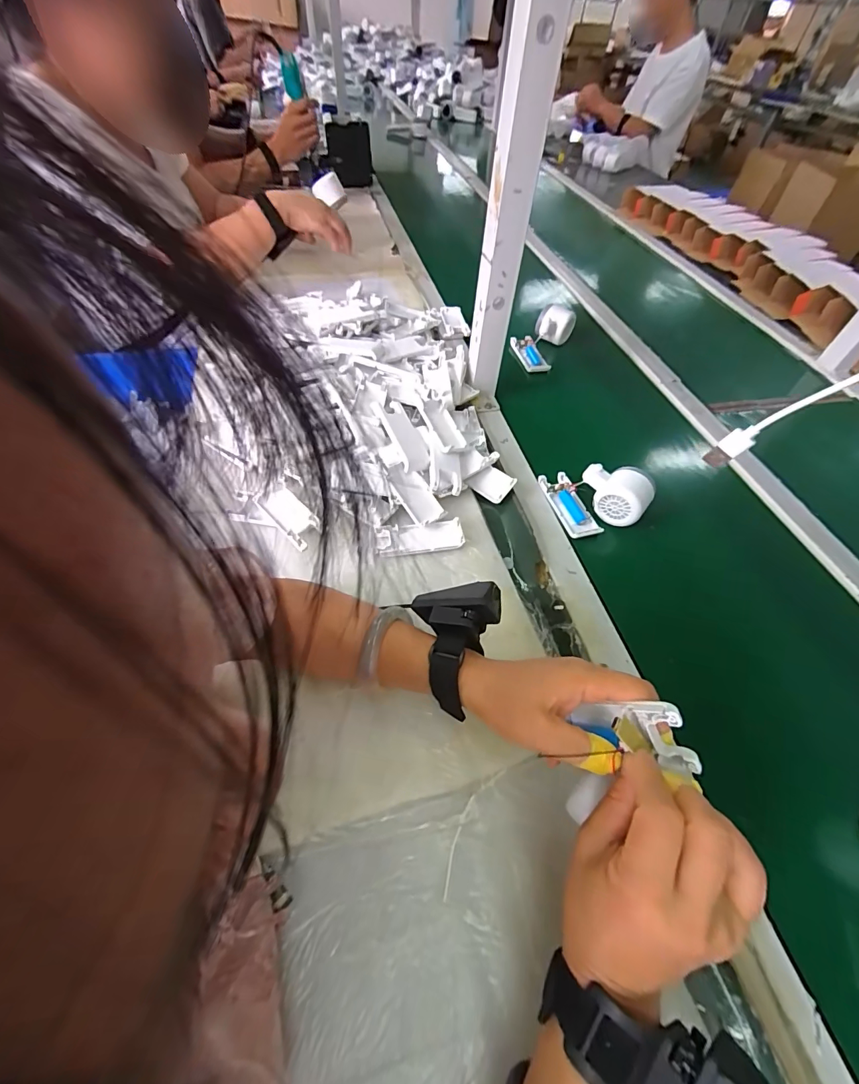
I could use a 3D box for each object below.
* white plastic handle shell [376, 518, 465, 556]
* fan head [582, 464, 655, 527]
[{"bbox_3d":[-0.012,-0.005,0.475,0.097,0.013,0.035,-4,54,-7],"label":"white plastic handle shell"},{"bbox_3d":[0.227,-0.063,0.508,0.078,0.056,0.047,25,56,14],"label":"fan head"}]

